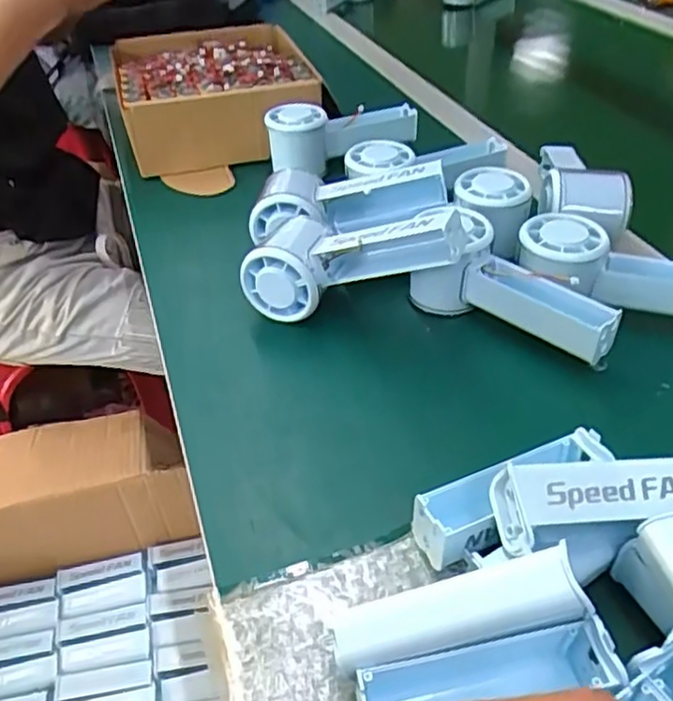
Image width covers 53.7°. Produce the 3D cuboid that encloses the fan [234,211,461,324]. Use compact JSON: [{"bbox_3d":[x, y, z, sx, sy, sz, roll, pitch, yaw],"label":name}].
[{"bbox_3d":[0.010,-0.068,0.457,0.156,0.055,0.073,-11,38,16],"label":"fan"}]

